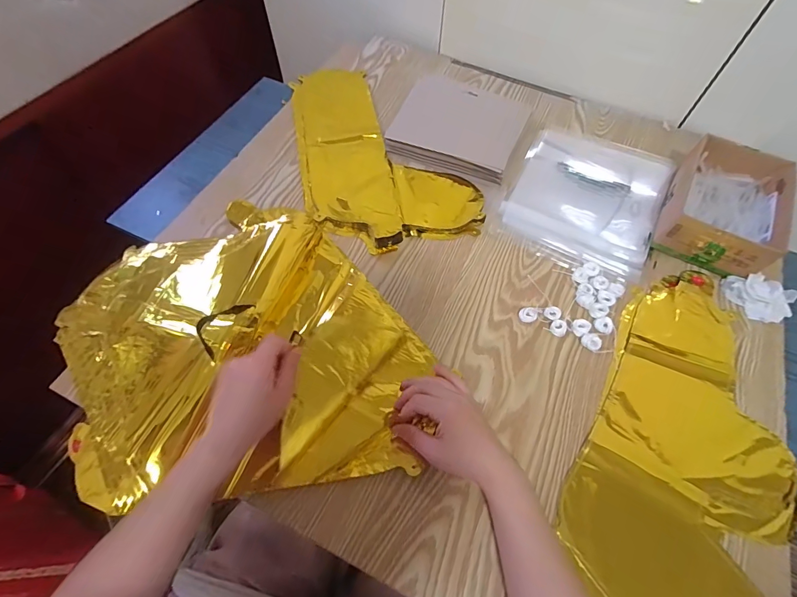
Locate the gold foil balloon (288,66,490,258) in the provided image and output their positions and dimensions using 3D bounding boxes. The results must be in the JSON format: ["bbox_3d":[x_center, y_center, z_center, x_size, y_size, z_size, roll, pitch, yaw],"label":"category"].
[{"bbox_3d":[-0.036,-0.241,0.626,0.237,0.017,0.383,-12,62,-8],"label":"gold foil balloon"}]

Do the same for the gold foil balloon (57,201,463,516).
[{"bbox_3d":[-0.182,0.042,0.457,0.385,0.060,0.371,-17,63,-10],"label":"gold foil balloon"}]

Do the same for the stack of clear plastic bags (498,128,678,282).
[{"bbox_3d":[0.285,-0.159,0.593,0.205,0.016,0.256,27,64,13],"label":"stack of clear plastic bags"}]

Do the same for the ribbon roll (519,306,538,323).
[{"bbox_3d":[0.160,0.020,0.488,0.020,0.011,0.019,1,61,-1],"label":"ribbon roll"}]

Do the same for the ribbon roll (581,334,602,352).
[{"bbox_3d":[0.232,0.052,0.472,0.018,0.009,0.022,-36,67,-19],"label":"ribbon roll"}]

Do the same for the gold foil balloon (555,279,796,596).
[{"bbox_3d":[0.298,0.171,0.407,0.212,0.008,0.428,20,62,10],"label":"gold foil balloon"}]

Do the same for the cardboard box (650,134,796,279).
[{"bbox_3d":[0.446,-0.128,0.542,0.129,0.065,0.197,28,64,13],"label":"cardboard box"}]

